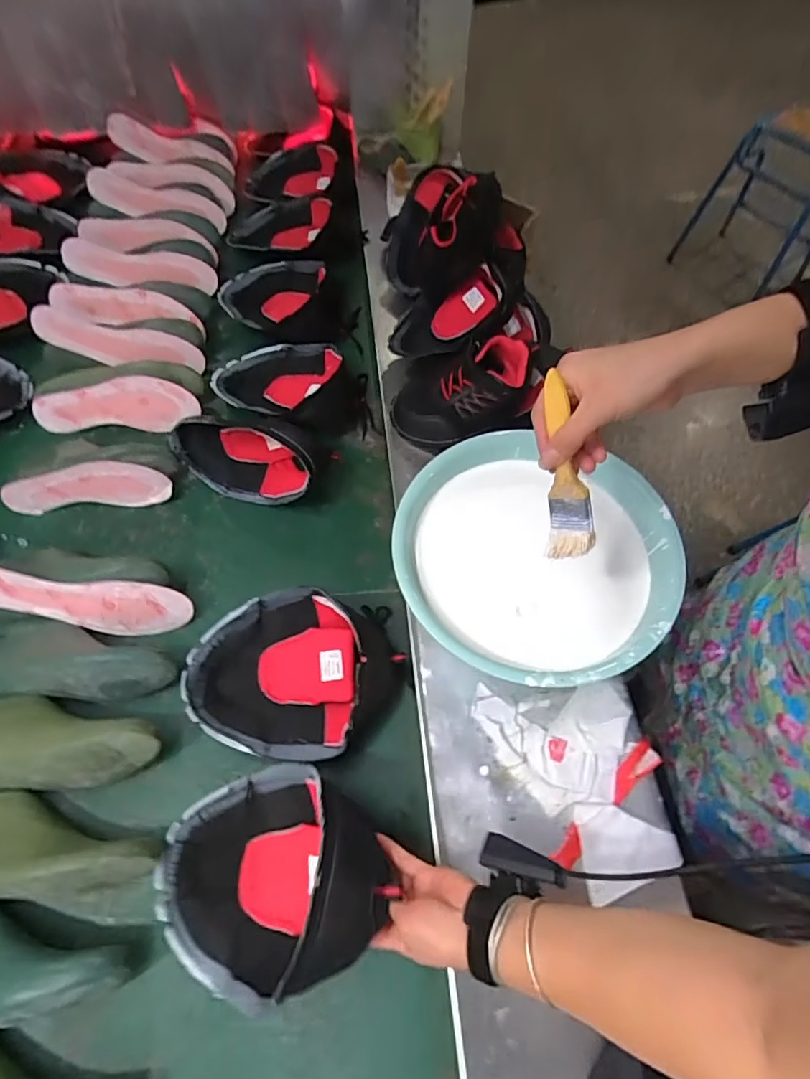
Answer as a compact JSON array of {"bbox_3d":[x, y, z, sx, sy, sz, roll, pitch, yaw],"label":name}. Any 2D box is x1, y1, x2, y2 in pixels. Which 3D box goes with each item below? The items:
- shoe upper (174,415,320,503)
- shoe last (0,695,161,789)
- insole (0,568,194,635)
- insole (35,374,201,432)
[{"bbox_3d":[-0.225,-0.118,0.761,0.213,0.093,0.089,8,60,7],"label":"shoe upper"},{"bbox_3d":[-0.389,0.217,0.582,0.242,0.079,0.098,-3,59,0],"label":"shoe last"},{"bbox_3d":[-0.390,0.076,0.647,0.244,0.082,0.010,9,33,-13],"label":"insole"},{"bbox_3d":[-0.435,-0.204,0.806,0.239,0.082,0.008,0,31,-4],"label":"insole"}]

